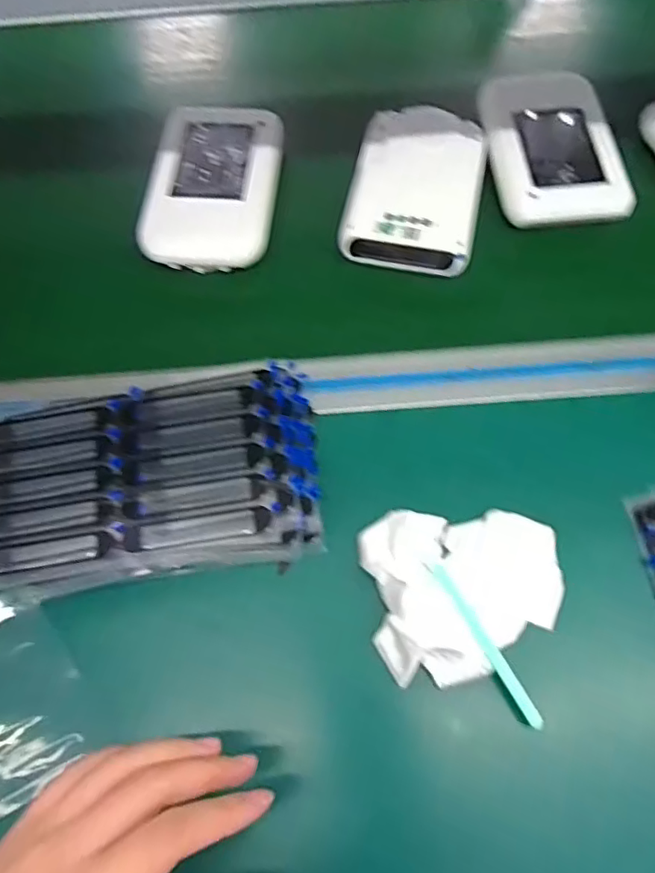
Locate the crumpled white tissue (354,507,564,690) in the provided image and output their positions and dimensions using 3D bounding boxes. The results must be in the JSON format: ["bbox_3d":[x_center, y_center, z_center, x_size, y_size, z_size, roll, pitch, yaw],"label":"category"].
[{"bbox_3d":[0.078,0.087,0.335,0.113,0.026,0.094,3,66,2],"label":"crumpled white tissue"}]

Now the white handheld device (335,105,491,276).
[{"bbox_3d":[0.071,-0.200,0.470,0.099,0.024,0.152,12,67,6],"label":"white handheld device"}]

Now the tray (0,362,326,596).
[{"bbox_3d":[-0.104,0.026,0.355,0.195,0.047,0.118,-8,67,-3],"label":"tray"}]

